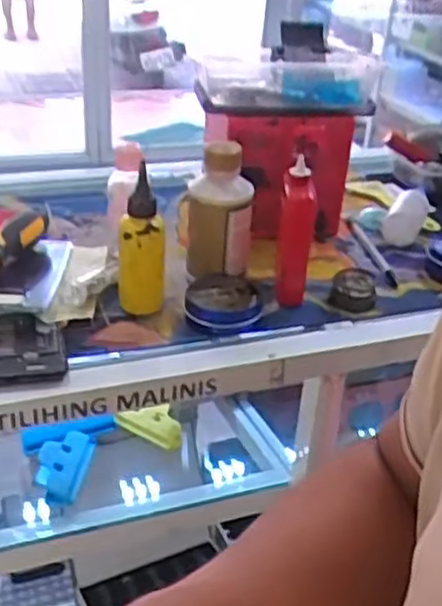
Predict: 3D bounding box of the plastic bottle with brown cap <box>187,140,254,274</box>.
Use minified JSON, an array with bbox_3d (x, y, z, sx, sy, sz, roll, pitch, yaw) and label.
[{"bbox_3d":[0.000,-0.071,0.641,0.055,0.130,0.055,4,31,-1],"label":"plastic bottle with brown cap"}]

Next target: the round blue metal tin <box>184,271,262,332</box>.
[{"bbox_3d":[0.001,0.000,0.610,0.061,0.023,0.061,4,31,0],"label":"round blue metal tin"}]

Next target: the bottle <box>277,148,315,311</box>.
[{"bbox_3d":[0.063,-0.063,0.628,0.028,0.122,0.051,6,31,2],"label":"bottle"}]

